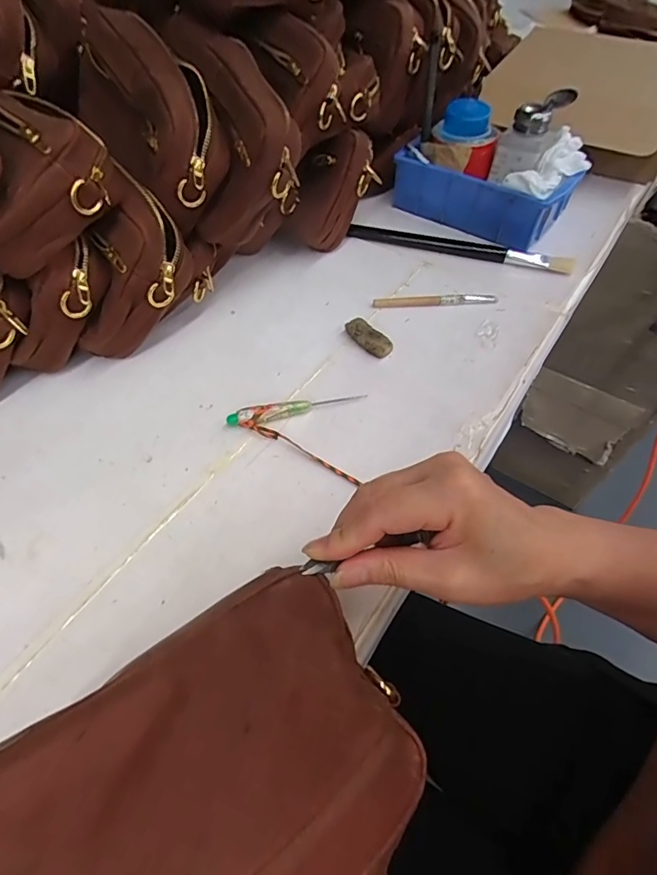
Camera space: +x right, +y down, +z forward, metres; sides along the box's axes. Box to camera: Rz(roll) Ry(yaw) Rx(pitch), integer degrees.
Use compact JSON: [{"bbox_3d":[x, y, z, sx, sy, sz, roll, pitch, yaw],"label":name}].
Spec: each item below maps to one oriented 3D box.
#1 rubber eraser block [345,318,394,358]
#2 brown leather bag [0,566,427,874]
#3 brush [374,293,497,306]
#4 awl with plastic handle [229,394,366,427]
[{"bbox_3d":[0.039,-0.095,0.454,0.021,0.012,0.051,-33,60,-23],"label":"rubber eraser block"},{"bbox_3d":[-0.048,0.150,0.192,0.172,0.045,0.128,-32,73,-24],"label":"brown leather bag"},{"bbox_3d":[0.112,-0.143,0.496,0.128,0.007,0.014,-2,53,-2],"label":"brush"},{"bbox_3d":[-0.026,-0.025,0.398,0.114,0.014,0.015,-14,54,-11],"label":"awl with plastic handle"}]

